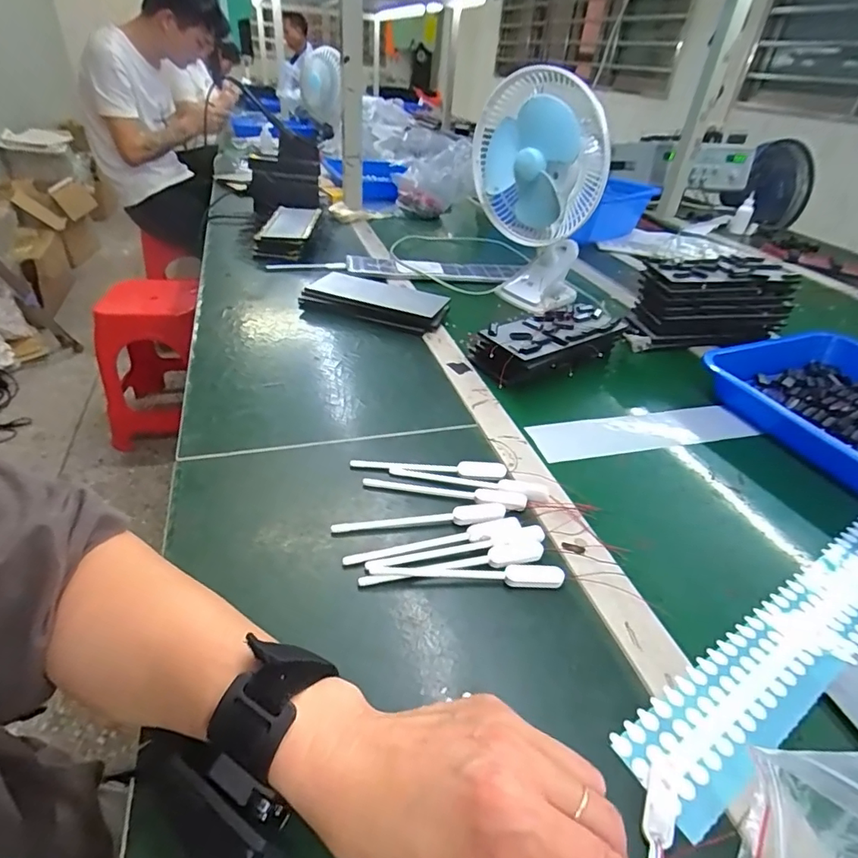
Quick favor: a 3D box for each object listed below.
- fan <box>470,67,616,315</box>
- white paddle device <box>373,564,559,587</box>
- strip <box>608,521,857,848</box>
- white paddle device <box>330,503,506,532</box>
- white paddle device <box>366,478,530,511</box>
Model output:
[{"bbox_3d":[0.156,-0.348,0.757,0.182,0.305,0.131,7,37,2],"label":"fan"},{"bbox_3d":[0.029,0.108,0.375,0.144,0.007,0.015,3,37,-3],"label":"white paddle device"},{"bbox_3d":[0.275,0.152,0.367,0.390,0.005,0.060,-18,42,-29],"label":"strip"},{"bbox_3d":[-0.006,0.077,0.416,0.145,0.009,0.021,-4,38,-12],"label":"white paddle device"},{"bbox_3d":[0.013,0.056,0.448,0.145,0.010,0.017,10,37,6],"label":"white paddle device"}]

